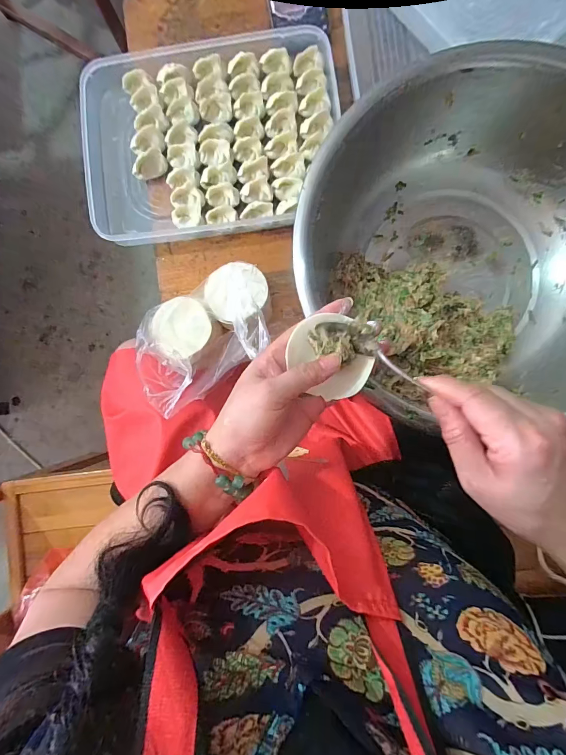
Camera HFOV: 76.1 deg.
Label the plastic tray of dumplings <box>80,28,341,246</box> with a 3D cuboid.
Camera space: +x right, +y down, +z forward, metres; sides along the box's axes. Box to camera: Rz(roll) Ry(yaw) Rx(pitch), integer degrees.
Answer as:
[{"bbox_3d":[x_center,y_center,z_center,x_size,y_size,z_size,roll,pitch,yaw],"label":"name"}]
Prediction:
[{"bbox_3d":[-0.100,-0.328,0.502,0.340,0.040,0.262,-5,86,2],"label":"plastic tray of dumplings"}]

